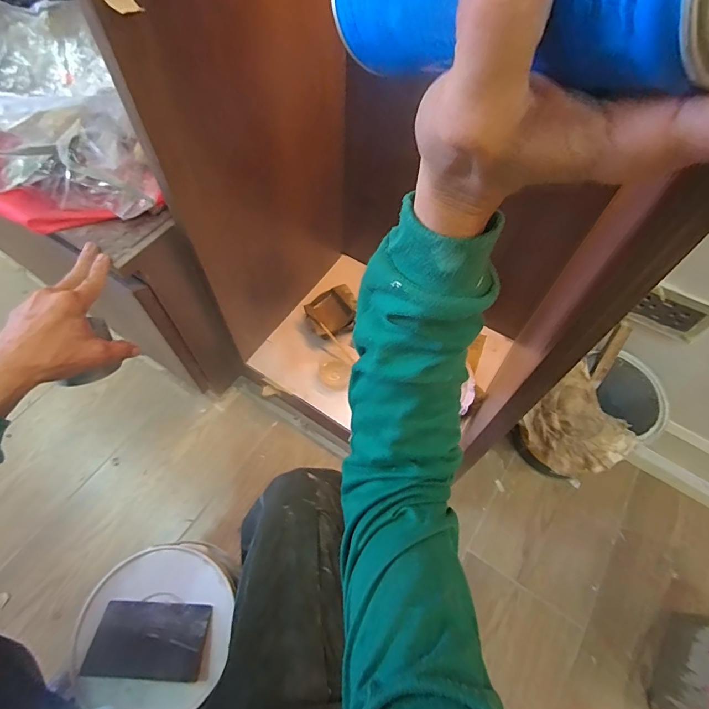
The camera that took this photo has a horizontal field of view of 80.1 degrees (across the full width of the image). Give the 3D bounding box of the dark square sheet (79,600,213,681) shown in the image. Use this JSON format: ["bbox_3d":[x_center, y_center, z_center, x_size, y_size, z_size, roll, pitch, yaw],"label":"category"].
[{"bbox_3d":[-0.218,0.304,0.449,0.116,0.017,0.067,3,60,0],"label":"dark square sheet"}]

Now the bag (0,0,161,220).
[{"bbox_3d":[-0.366,-0.291,0.507,0.206,0.090,0.322,-17,62,-11],"label":"bag"}]

